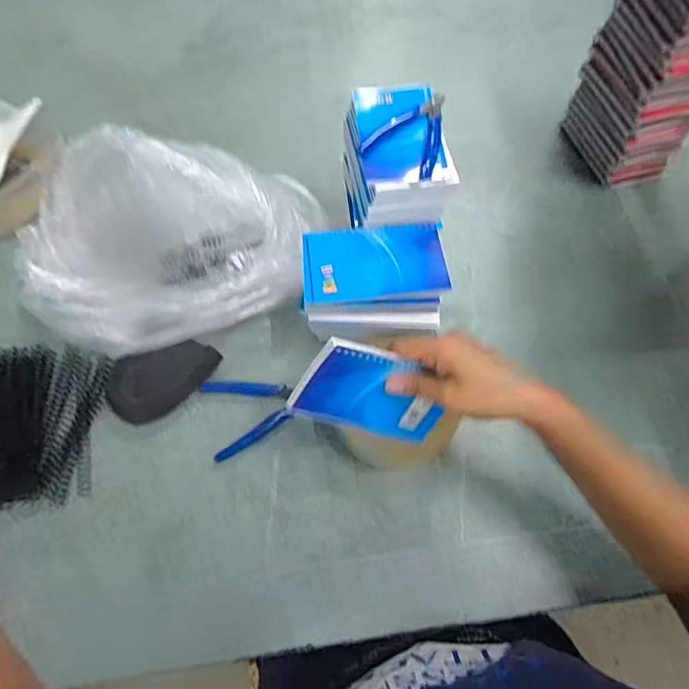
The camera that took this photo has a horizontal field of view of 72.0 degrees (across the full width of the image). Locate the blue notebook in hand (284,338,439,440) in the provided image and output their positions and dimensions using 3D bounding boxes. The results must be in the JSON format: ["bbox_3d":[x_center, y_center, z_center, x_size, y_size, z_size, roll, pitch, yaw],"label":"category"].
[{"bbox_3d":[0.031,0.041,0.392,0.134,0.084,0.014,16,38,-23],"label":"blue notebook in hand"}]

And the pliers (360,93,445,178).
[{"bbox_3d":[0.073,-0.209,0.467,0.069,0.014,0.108,31,68,13],"label":"pliers"}]

